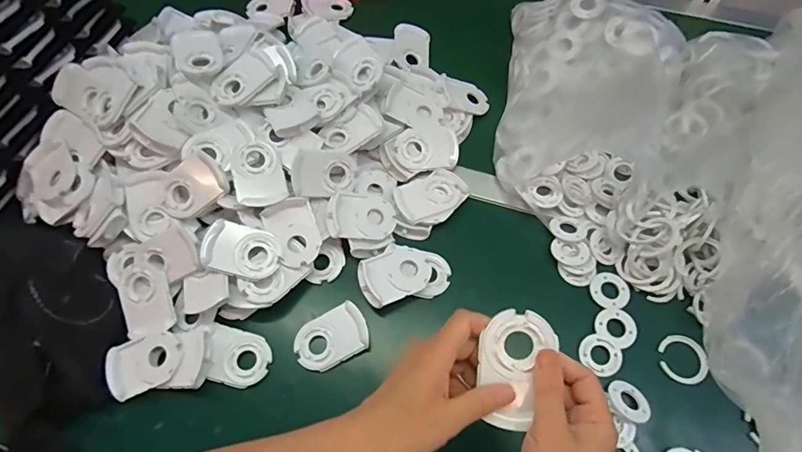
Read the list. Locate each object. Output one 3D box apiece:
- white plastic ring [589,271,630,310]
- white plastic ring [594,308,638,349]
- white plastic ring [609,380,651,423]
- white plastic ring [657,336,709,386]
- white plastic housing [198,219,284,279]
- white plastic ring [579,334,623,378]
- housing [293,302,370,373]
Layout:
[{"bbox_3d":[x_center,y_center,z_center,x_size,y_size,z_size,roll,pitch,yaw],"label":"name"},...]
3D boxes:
[{"bbox_3d":[0.247,0.076,0.527,0.044,0.004,0.045,0,63,1],"label":"white plastic ring"},{"bbox_3d":[0.244,0.113,0.505,0.044,0.005,0.041,0,63,1],"label":"white plastic ring"},{"bbox_3d":[0.238,0.182,0.468,0.043,0.005,0.041,10,43,-9],"label":"white plastic ring"},{"bbox_3d":[0.311,0.145,0.493,0.047,0.012,0.050,24,66,12],"label":"white plastic ring"},{"bbox_3d":[-0.179,0.028,0.507,0.082,0.013,0.059,14,71,-13],"label":"white plastic housing"},{"bbox_3d":[0.221,0.144,0.497,0.044,0.005,0.038,34,69,16],"label":"white plastic ring"},{"bbox_3d":[-0.079,0.124,0.498,0.080,0.016,0.057,-24,66,-11],"label":"housing"}]

